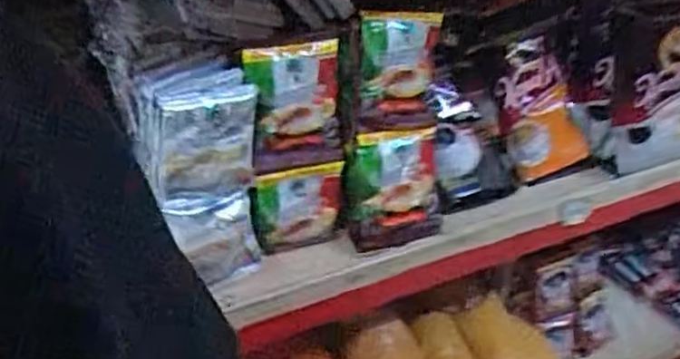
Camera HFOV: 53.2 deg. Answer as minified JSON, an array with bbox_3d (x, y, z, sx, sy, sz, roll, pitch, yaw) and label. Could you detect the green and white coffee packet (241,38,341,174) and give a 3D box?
[{"bbox_3d":[-0.042,-0.068,0.639,0.087,0.112,0.033,-12,37,-19],"label":"green and white coffee packet"}]

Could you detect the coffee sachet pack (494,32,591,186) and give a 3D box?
[{"bbox_3d":[0.232,-0.084,0.807,0.094,0.156,0.018,-21,9,-16],"label":"coffee sachet pack"}]

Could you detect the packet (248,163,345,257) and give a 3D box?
[{"bbox_3d":[-0.042,0.030,0.676,0.092,0.083,0.016,-11,37,-18],"label":"packet"}]

